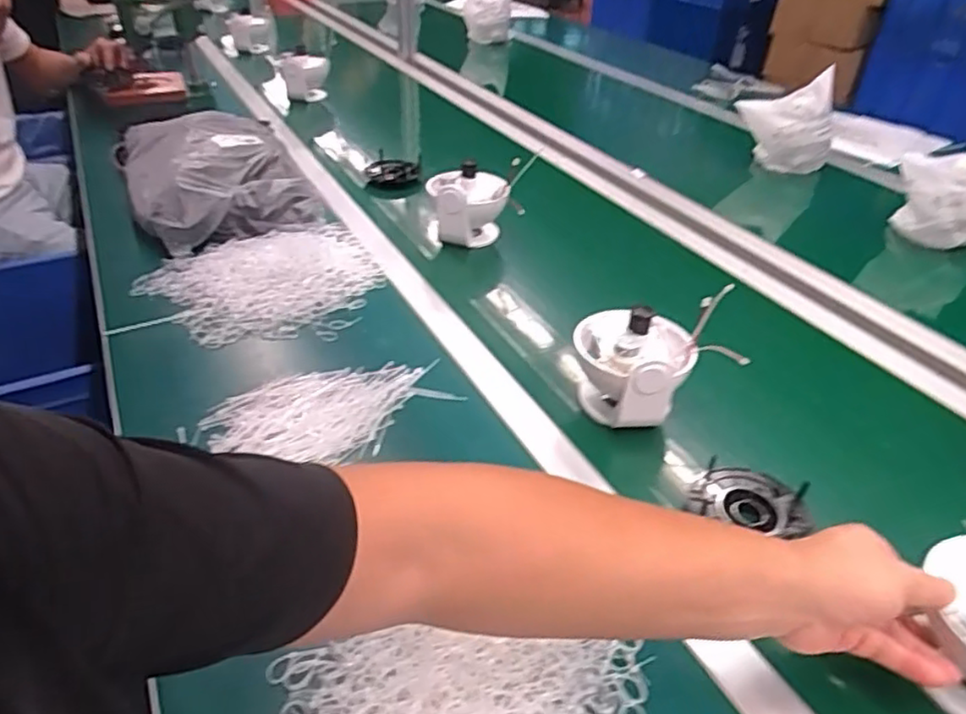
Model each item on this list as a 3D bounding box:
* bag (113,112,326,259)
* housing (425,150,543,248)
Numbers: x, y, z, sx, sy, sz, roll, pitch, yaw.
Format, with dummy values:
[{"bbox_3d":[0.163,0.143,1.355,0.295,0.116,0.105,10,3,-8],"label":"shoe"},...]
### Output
[{"bbox_3d":[-0.425,-0.288,1.047,0.246,0.104,0.341,-16,42,-24],"label":"bag"},{"bbox_3d":[-0.012,-0.217,0.988,0.135,0.128,0.085,-22,45,-30],"label":"housing"}]

